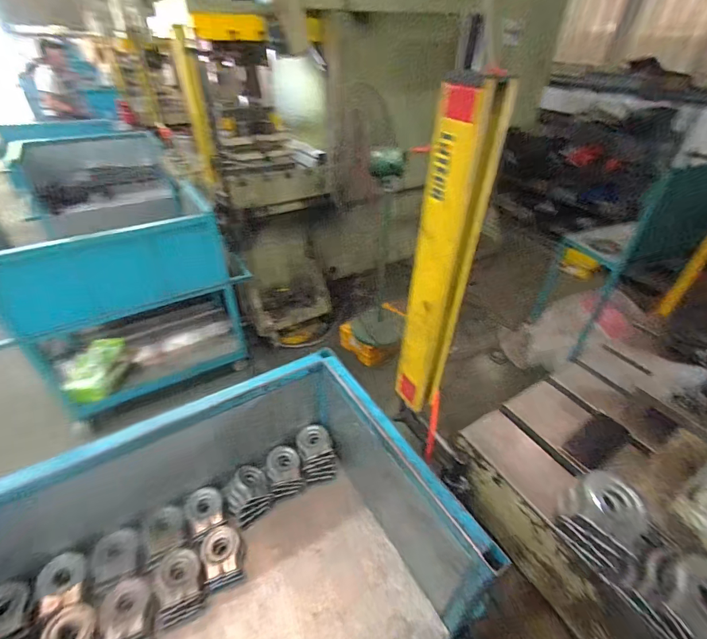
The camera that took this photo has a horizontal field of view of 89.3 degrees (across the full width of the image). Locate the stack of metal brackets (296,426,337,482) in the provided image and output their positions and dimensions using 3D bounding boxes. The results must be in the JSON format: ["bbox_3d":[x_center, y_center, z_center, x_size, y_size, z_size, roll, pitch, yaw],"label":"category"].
[{"bbox_3d":[-0.116,0.413,1.128,0.107,0.080,0.153,-11,40,-16],"label":"stack of metal brackets"}]

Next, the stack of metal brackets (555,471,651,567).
[{"bbox_3d":[0.407,0.329,0.592,0.130,0.085,0.116,-26,46,-31],"label":"stack of metal brackets"}]

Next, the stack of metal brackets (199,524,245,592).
[{"bbox_3d":[-0.336,0.609,0.918,0.095,0.048,0.134,-11,40,-16],"label":"stack of metal brackets"}]

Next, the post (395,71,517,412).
[{"bbox_3d":[0.134,-0.072,0.581,0.067,0.541,0.093,-13,41,-18],"label":"post"}]

